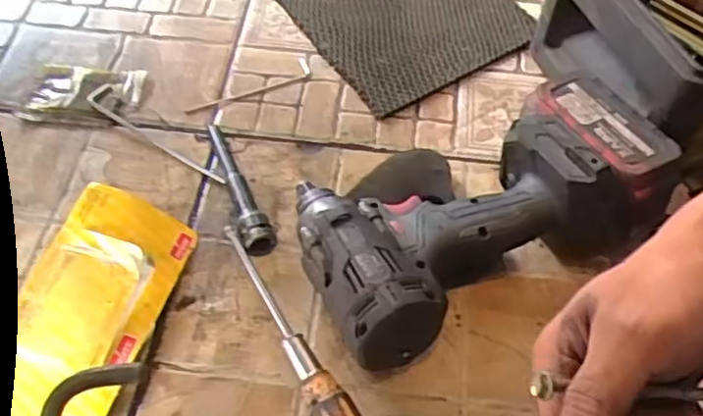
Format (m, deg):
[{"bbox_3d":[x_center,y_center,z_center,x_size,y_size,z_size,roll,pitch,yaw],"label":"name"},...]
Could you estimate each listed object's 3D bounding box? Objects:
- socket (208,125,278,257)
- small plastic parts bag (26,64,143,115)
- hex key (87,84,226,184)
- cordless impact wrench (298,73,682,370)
[{"bbox_3d":[-0.085,-0.020,0.522,0.023,0.025,0.130,-16,57,-12],"label":"socket"},{"bbox_3d":[-0.223,-0.102,0.584,0.088,0.010,0.049,-1,55,-2],"label":"small plastic parts bag"},{"bbox_3d":[-0.162,-0.059,0.558,0.147,0.007,0.023,35,61,21],"label":"hex key"},{"bbox_3d":[0.083,-0.003,0.476,0.249,0.085,0.147,-23,60,-18],"label":"cordless impact wrench"}]

